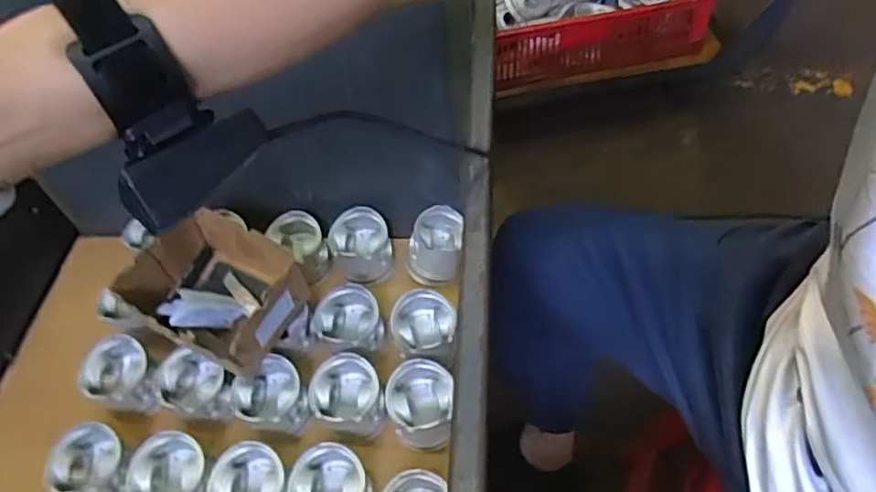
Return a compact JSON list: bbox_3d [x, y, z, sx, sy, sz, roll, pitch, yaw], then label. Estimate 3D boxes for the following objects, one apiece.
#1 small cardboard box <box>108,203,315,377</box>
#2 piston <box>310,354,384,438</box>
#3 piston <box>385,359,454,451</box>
[{"bbox_3d":[-0.284,0.072,0.847,0.189,0.108,0.181,24,58,21],"label":"small cardboard box"},{"bbox_3d":[-0.121,0.204,0.828,0.090,0.066,0.096,-2,52,3],"label":"piston"},{"bbox_3d":[-0.024,0.211,0.817,0.090,0.075,0.094,-6,52,0],"label":"piston"}]

